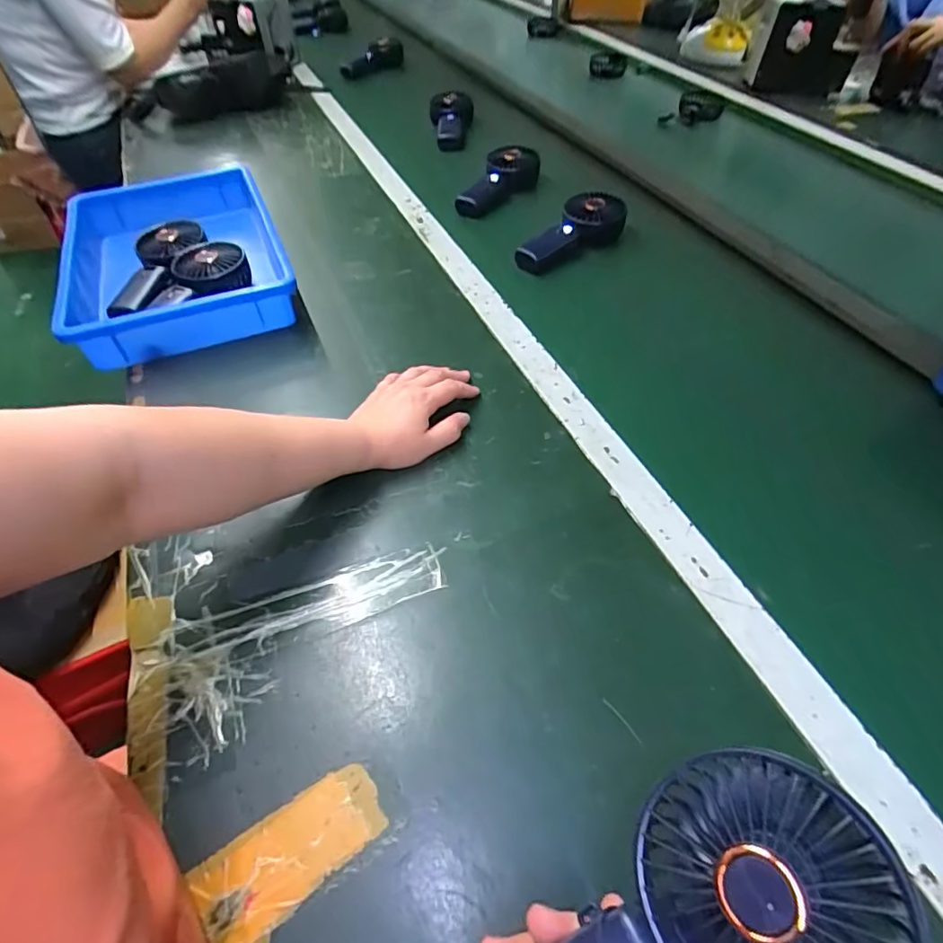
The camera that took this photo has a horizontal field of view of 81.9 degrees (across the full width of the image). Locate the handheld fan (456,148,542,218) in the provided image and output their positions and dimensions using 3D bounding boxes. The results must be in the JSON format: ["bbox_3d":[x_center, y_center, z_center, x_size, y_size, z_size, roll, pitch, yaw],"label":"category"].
[{"bbox_3d":[0.030,-0.455,0.855,0.090,0.052,0.157,34,69,26],"label":"handheld fan"}]

